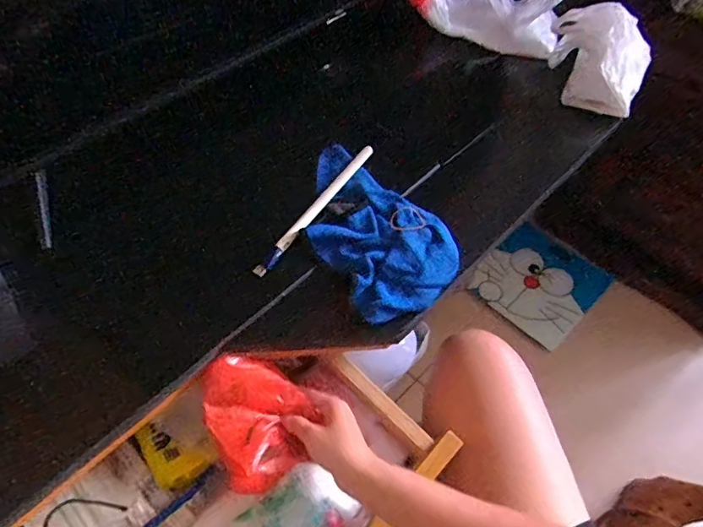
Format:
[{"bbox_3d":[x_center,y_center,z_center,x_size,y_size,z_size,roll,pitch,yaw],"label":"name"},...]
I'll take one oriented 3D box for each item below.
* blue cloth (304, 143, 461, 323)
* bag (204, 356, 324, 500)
[{"bbox_3d":[0.018,-0.055,0.595,0.144,0.028,0.265,-28,60,-17],"label":"blue cloth"},{"bbox_3d":[-0.097,0.163,0.509,0.101,0.061,0.128,-24,59,-15],"label":"bag"}]

